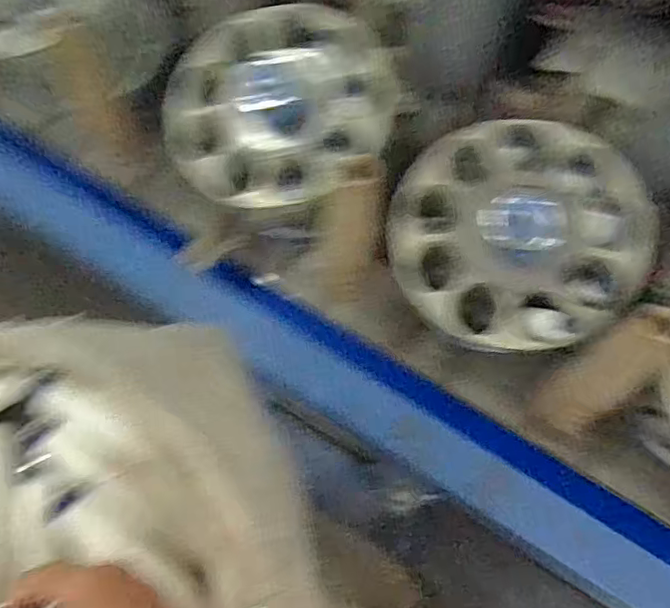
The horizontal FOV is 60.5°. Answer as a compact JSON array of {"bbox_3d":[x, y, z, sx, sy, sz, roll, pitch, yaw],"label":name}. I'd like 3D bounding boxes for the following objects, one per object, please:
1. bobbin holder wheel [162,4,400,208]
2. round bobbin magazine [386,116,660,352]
[{"bbox_3d":[-0.069,-0.240,0.675,0.271,0.052,0.247,-1,84,7],"label":"bobbin holder wheel"},{"bbox_3d":[0.194,-0.076,0.613,0.264,0.071,0.237,-10,82,11],"label":"round bobbin magazine"}]

